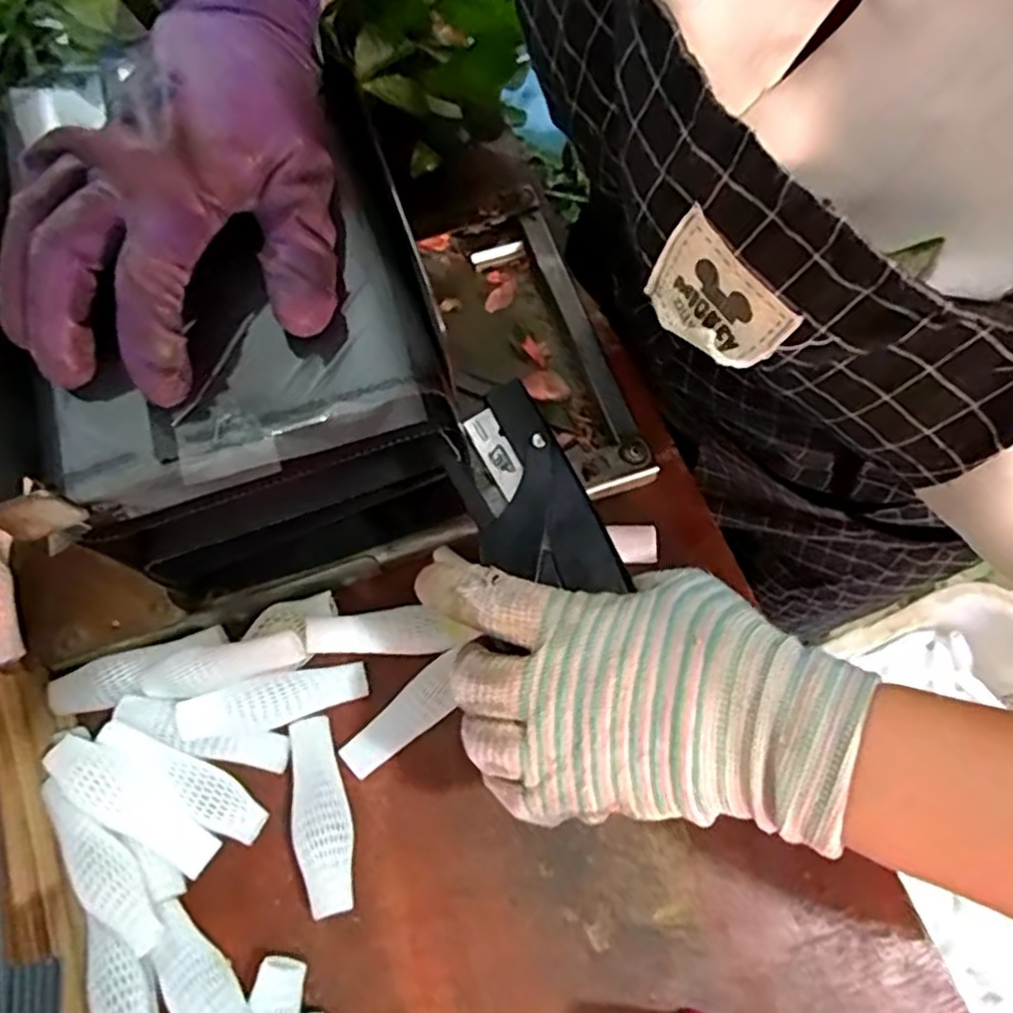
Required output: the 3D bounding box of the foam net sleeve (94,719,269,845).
[{"bbox_3d":[-0.158,0.132,0.353,0.089,0.007,0.022,34,71,-2],"label":"foam net sleeve"}]

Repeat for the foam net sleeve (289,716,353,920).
[{"bbox_3d":[-0.091,0.146,0.348,0.026,0.016,0.088,-19,68,-4],"label":"foam net sleeve"}]

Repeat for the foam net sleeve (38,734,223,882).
[{"bbox_3d":[-0.177,0.141,0.340,0.088,0.010,0.024,36,72,-1],"label":"foam net sleeve"}]

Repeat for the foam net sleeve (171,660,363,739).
[{"bbox_3d":[-0.116,0.097,0.361,0.089,0.019,0.024,-17,70,-7],"label":"foam net sleeve"}]

